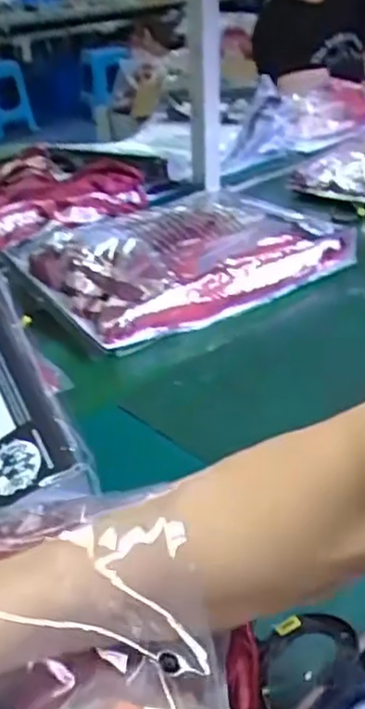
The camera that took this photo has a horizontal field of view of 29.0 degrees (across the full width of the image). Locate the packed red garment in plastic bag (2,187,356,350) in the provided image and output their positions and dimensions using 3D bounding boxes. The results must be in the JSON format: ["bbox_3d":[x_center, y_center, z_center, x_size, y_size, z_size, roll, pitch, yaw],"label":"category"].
[{"bbox_3d":[-0.003,-0.150,0.999,0.396,0.074,0.289,-20,34,-27],"label":"packed red garment in plastic bag"}]

